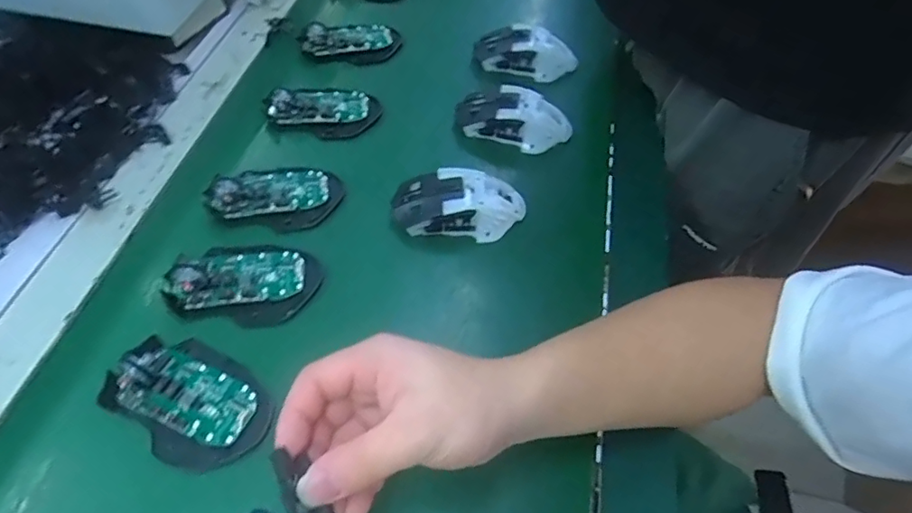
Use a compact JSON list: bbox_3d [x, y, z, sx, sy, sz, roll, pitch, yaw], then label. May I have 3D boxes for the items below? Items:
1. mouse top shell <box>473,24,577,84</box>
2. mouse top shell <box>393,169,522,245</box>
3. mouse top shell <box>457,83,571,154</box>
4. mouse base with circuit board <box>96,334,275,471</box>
[{"bbox_3d":[0.079,-0.233,0.624,0.116,0.035,0.057,13,54,4],"label":"mouse top shell"},{"bbox_3d":[0.003,-0.047,0.486,0.114,0.035,0.053,3,54,-3],"label":"mouse top shell"},{"bbox_3d":[0.060,-0.143,0.558,0.116,0.034,0.058,15,55,6],"label":"mouse top shell"},{"bbox_3d":[-0.184,0.094,0.376,0.115,0.023,0.073,24,56,12],"label":"mouse base with circuit board"}]

